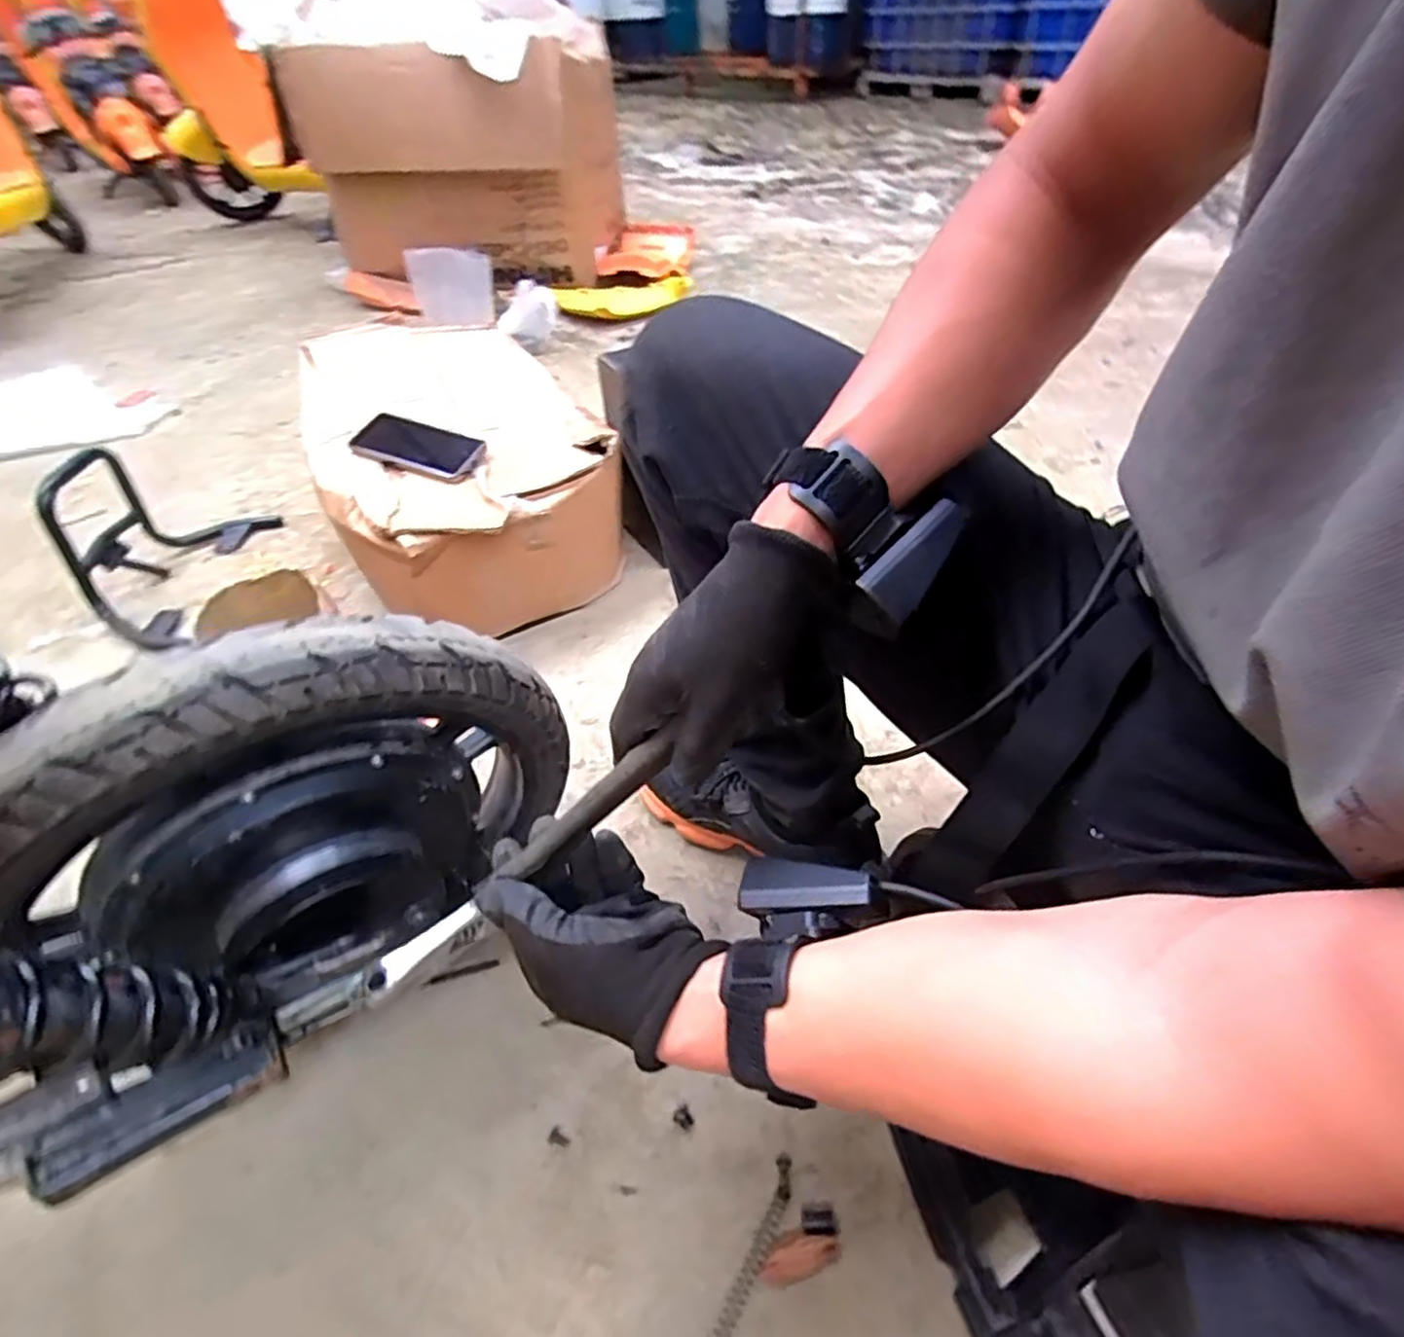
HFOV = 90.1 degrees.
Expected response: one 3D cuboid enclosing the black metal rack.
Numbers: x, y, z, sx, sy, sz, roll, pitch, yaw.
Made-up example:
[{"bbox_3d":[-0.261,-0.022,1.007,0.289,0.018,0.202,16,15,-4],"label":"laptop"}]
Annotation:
[{"bbox_3d":[-0.804,-0.211,1.020,0.186,0.187,0.332,-3,43,1],"label":"black metal rack"}]

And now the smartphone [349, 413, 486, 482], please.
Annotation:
[{"bbox_3d":[-0.365,-0.289,0.903,0.177,0.011,0.084,17,58,13],"label":"smartphone"}]

